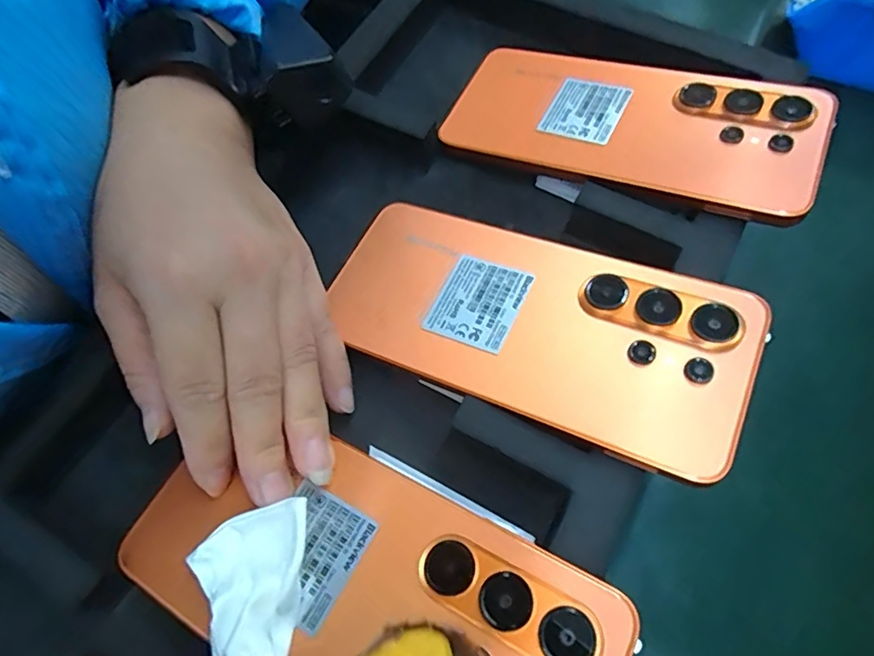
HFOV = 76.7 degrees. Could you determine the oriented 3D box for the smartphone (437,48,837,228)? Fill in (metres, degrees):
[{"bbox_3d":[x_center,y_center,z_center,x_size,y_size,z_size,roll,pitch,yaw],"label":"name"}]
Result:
[{"bbox_3d":[0.088,-0.097,0.263,0.167,0.009,0.076,21,67,23],"label":"smartphone"}]

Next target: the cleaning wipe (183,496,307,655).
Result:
[{"bbox_3d":[-0.056,0.083,0.178,0.040,0.014,0.049,-26,69,-12],"label":"cleaning wipe"}]

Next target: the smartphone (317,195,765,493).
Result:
[{"bbox_3d":[0.035,-0.005,0.220,0.163,0.006,0.076,22,67,23],"label":"smartphone"}]

